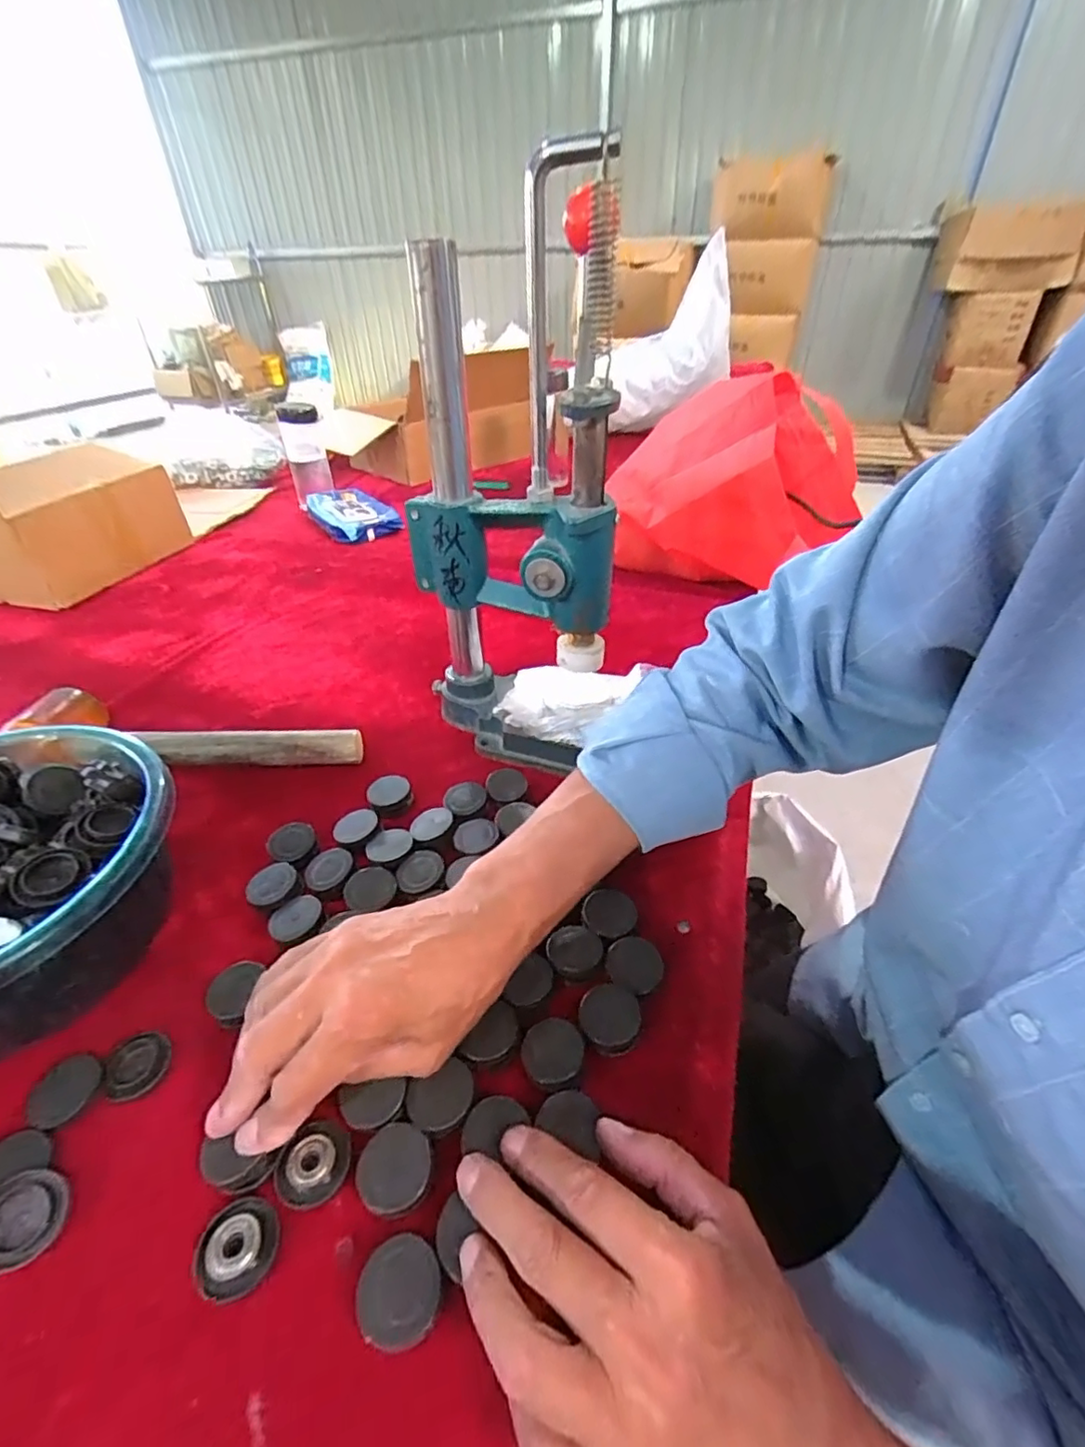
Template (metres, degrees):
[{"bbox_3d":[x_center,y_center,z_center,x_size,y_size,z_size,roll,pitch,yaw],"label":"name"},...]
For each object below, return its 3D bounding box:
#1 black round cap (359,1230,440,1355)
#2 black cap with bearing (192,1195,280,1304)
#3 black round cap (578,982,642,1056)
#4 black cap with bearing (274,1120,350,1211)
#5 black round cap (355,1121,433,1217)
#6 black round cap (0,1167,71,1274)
[{"bbox_3d":[-0.057,0.229,0.232,0.031,0.017,0.031,-1,36,0],"label":"black round cap"},{"bbox_3d":[-0.130,0.223,0.246,0.031,0.010,0.033,-1,36,0],"label":"black cap with bearing"},{"bbox_3d":[0.037,0.163,0.316,0.032,0.011,0.033,-1,36,0],"label":"black round cap"},{"bbox_3d":[-0.107,0.205,0.267,0.028,0.010,0.032,27,45,33],"label":"black cap with bearing"},{"bbox_3d":[-0.067,0.205,0.263,0.032,0.014,0.033,-1,36,0],"label":"black round cap"},{"bbox_3d":[-0.224,0.213,0.247,0.033,0.005,0.033,13,48,-15],"label":"black round cap"}]

